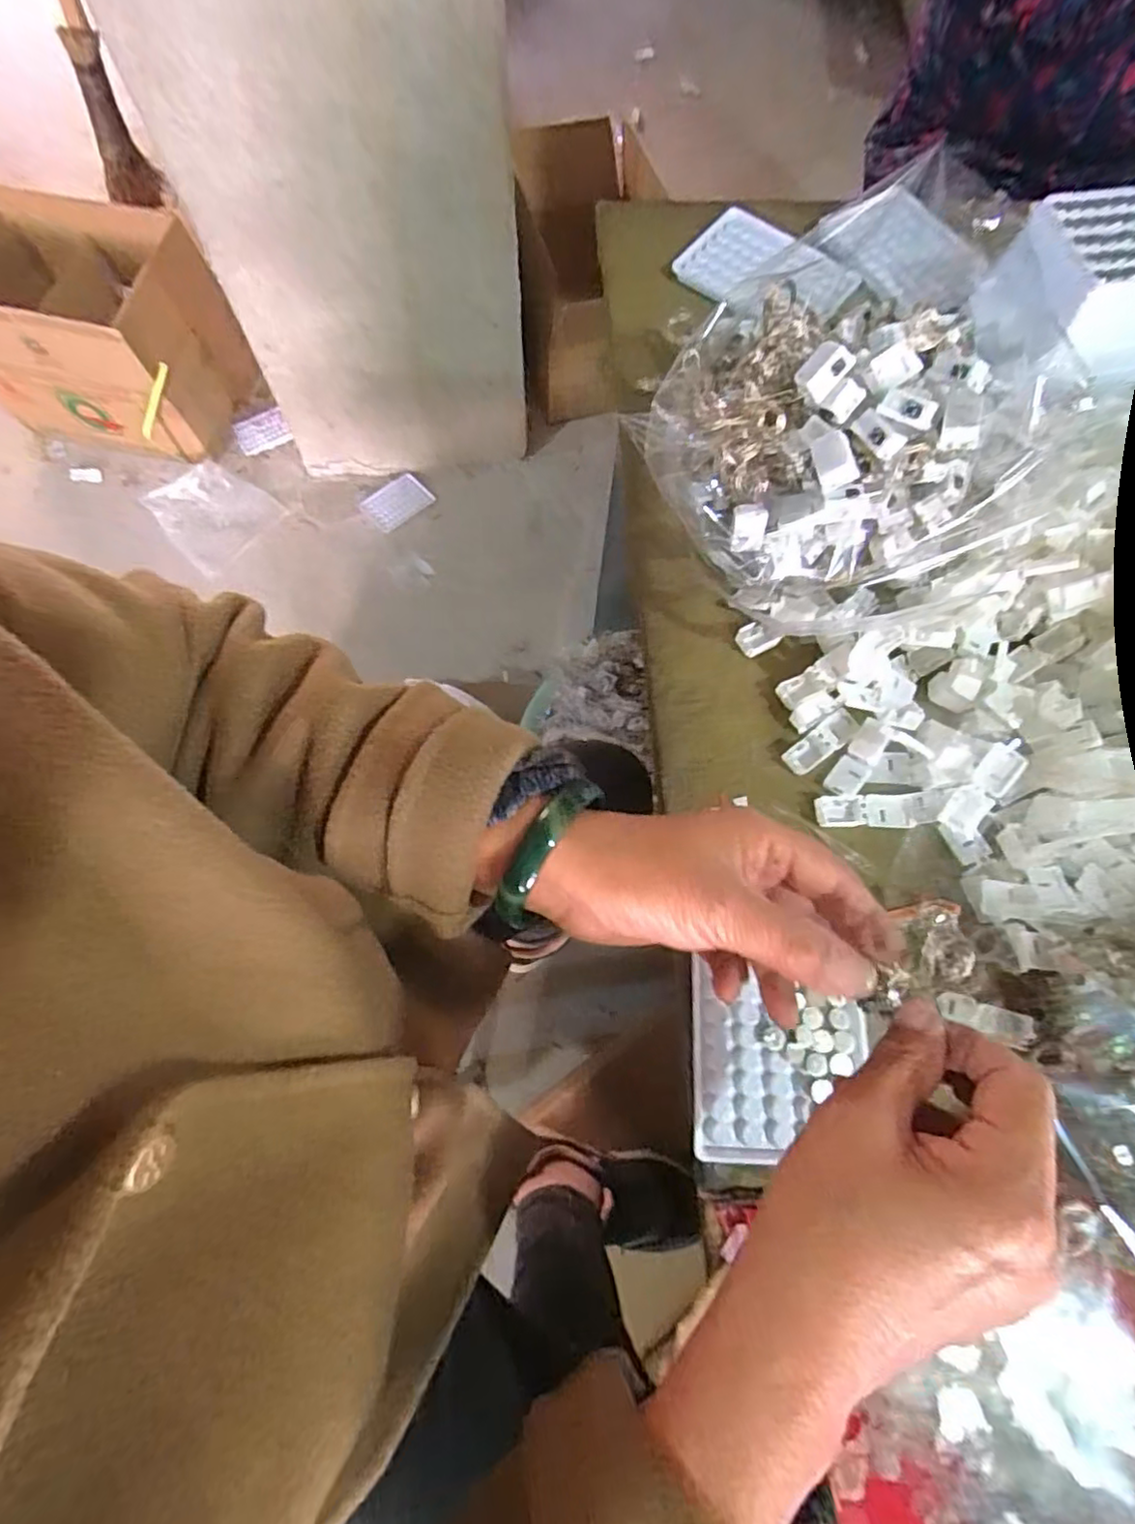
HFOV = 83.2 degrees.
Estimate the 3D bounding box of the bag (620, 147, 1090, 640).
[{"bbox_3d":[0.164,-0.183,0.369,0.198,0.160,0.211,-42,77,-14],"label":"bag"}]

